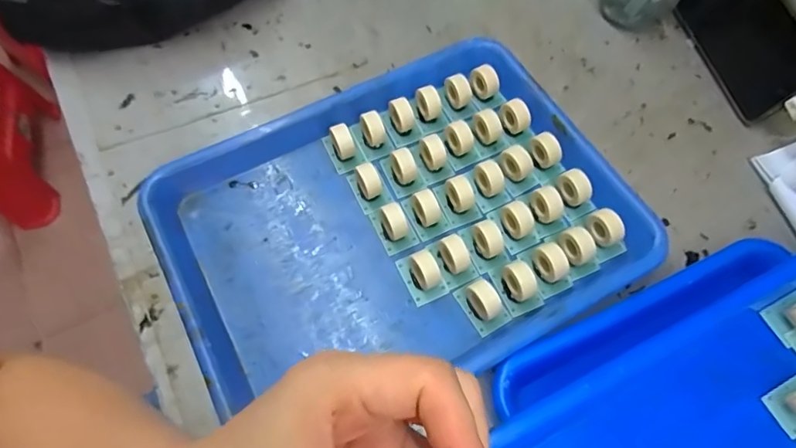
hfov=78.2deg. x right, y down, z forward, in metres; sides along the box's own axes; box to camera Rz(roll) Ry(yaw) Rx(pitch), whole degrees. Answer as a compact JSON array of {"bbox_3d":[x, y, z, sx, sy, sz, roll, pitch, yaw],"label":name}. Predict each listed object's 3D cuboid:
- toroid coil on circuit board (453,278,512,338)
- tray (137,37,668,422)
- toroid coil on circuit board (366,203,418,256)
[{"bbox_3d":[0.061,0.056,0.347,0.027,0.023,0.038,-30,68,-14],"label":"toroid coil on circuit board"},{"bbox_3d":[0.003,-0.001,0.371,0.326,0.031,0.240,-27,68,-13],"label":"tray"},{"bbox_3d":[-0.004,-0.001,0.371,0.024,0.026,0.039,-25,67,-12],"label":"toroid coil on circuit board"}]

